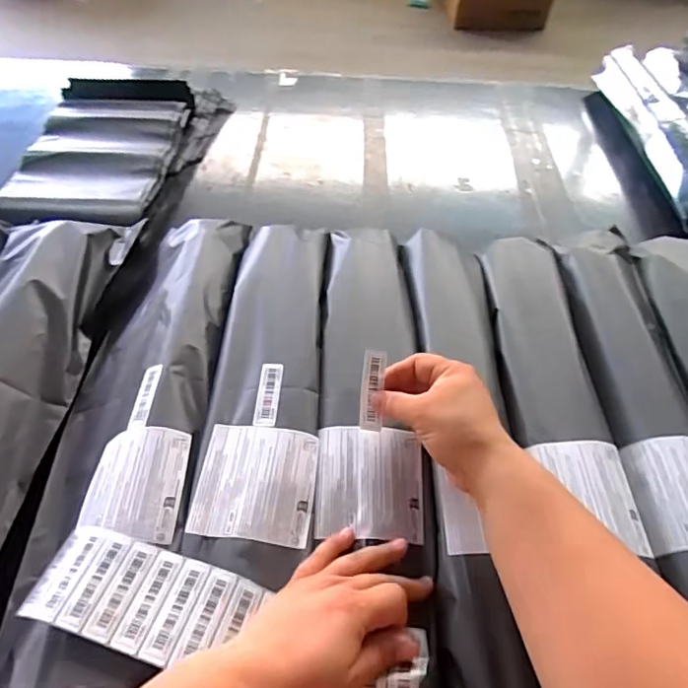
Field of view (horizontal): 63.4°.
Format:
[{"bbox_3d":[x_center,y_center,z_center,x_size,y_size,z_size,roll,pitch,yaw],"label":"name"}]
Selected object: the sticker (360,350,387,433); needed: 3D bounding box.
[{"bbox_3d":[0.025,0.041,0.480,0.020,0.069,0.004,6,6,23],"label":"sticker"}]

